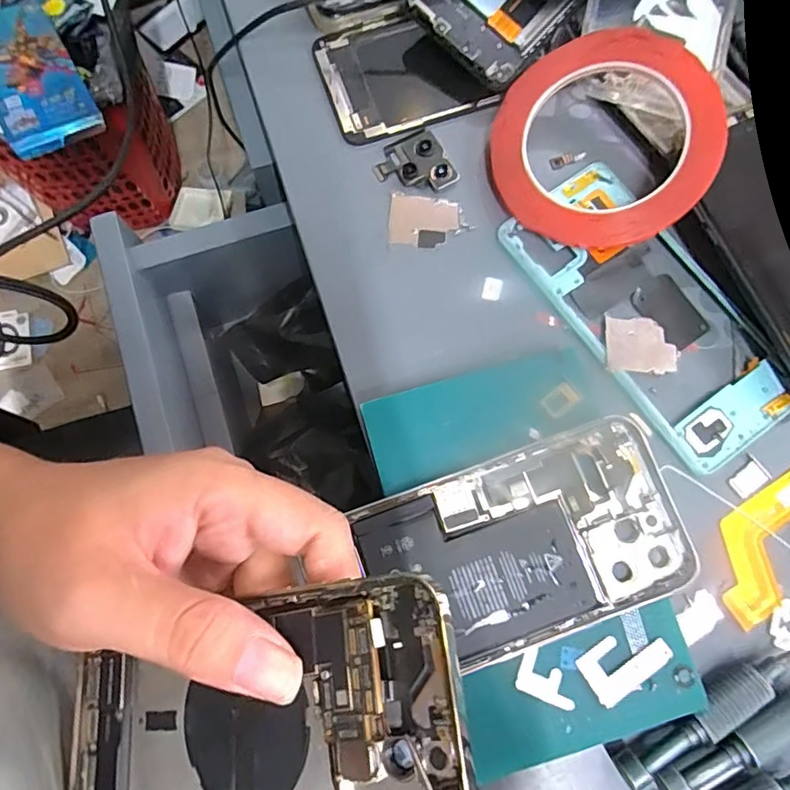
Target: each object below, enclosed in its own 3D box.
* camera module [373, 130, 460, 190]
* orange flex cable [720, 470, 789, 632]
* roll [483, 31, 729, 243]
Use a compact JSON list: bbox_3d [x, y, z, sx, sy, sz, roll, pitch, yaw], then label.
[{"bbox_3d":[0.010,-0.124,0.288,0.035,0.007,0.037,-32,80,-8],"label":"camera module"},{"bbox_3d":[0.186,0.063,0.252,0.097,0.004,0.040,-39,81,-9],"label":"orange flex cable"},{"bbox_3d":[0.108,-0.133,0.270,0.107,0.007,0.113,-1,86,12],"label":"roll"}]

